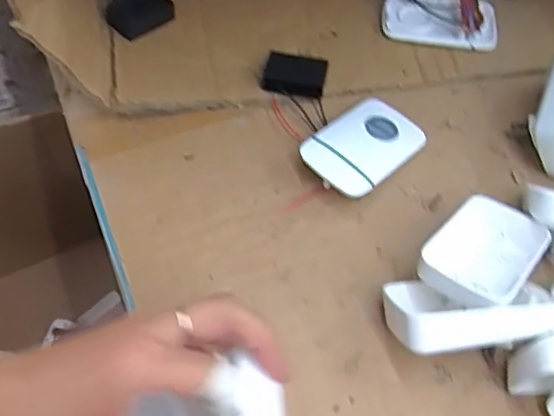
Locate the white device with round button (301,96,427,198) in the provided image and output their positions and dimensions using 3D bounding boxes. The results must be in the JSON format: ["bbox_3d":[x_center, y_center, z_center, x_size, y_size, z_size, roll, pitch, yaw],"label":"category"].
[{"bbox_3d":[0.066,-0.046,0.415,0.090,0.023,0.059,-41,71,-19],"label":"white device with round button"}]

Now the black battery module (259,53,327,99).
[{"bbox_3d":[0.014,-0.105,0.438,0.048,0.014,0.028,8,63,3],"label":"black battery module"}]

